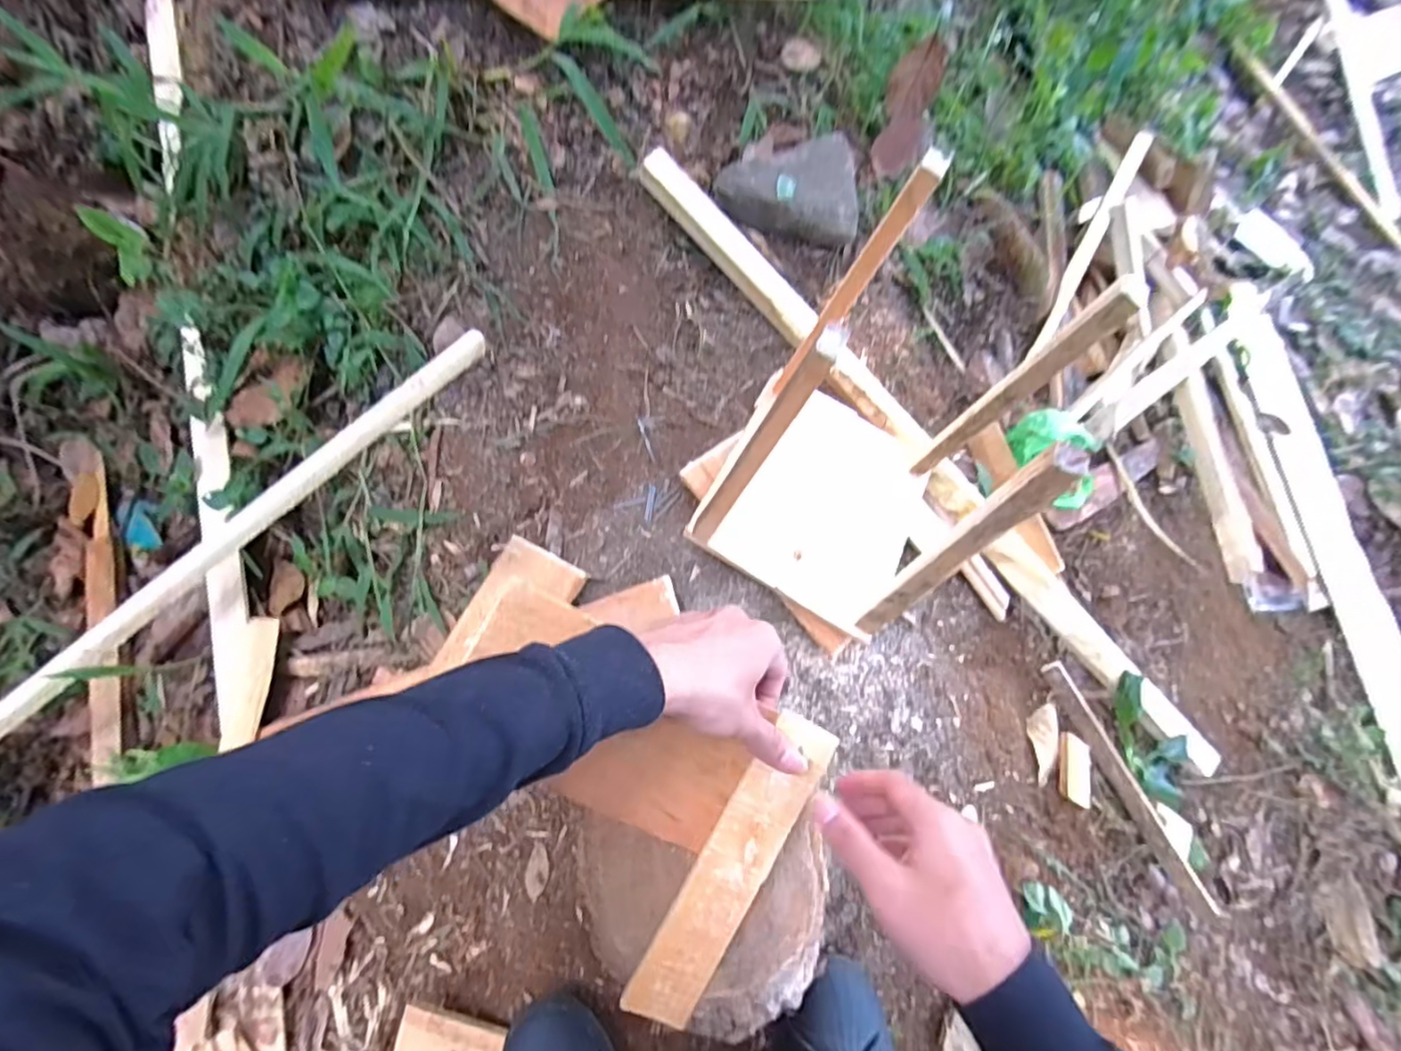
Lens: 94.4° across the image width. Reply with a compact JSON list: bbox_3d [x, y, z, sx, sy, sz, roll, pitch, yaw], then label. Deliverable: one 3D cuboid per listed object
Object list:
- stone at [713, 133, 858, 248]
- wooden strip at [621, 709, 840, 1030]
[{"bbox_3d":[0.104,-0.403,0.782,0.168,0.072,0.098,2,67,1],"label":"stone"},{"bbox_3d":[0.021,0.225,0.427,0.047,0.010,0.210,30,86,-10],"label":"wooden strip"}]

